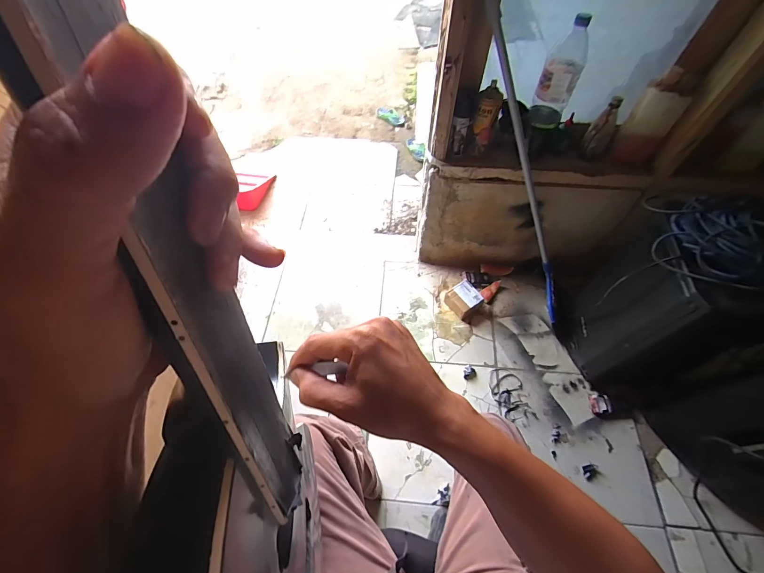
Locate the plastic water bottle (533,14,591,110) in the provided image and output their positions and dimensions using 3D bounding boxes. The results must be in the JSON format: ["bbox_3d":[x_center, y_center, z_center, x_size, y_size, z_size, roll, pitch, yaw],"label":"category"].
[{"bbox_3d":[0.422,-0.506,0.792,0.086,0.186,0.068,25,62,15],"label":"plastic water bottle"}]

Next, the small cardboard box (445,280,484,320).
[{"bbox_3d":[0.291,0.046,1.209,0.101,0.075,0.107,-29,63,-17],"label":"small cardboard box"}]

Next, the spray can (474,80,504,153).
[{"bbox_3d":[0.283,-0.451,0.917,0.062,0.155,0.048,11,59,10],"label":"spray can"}]

